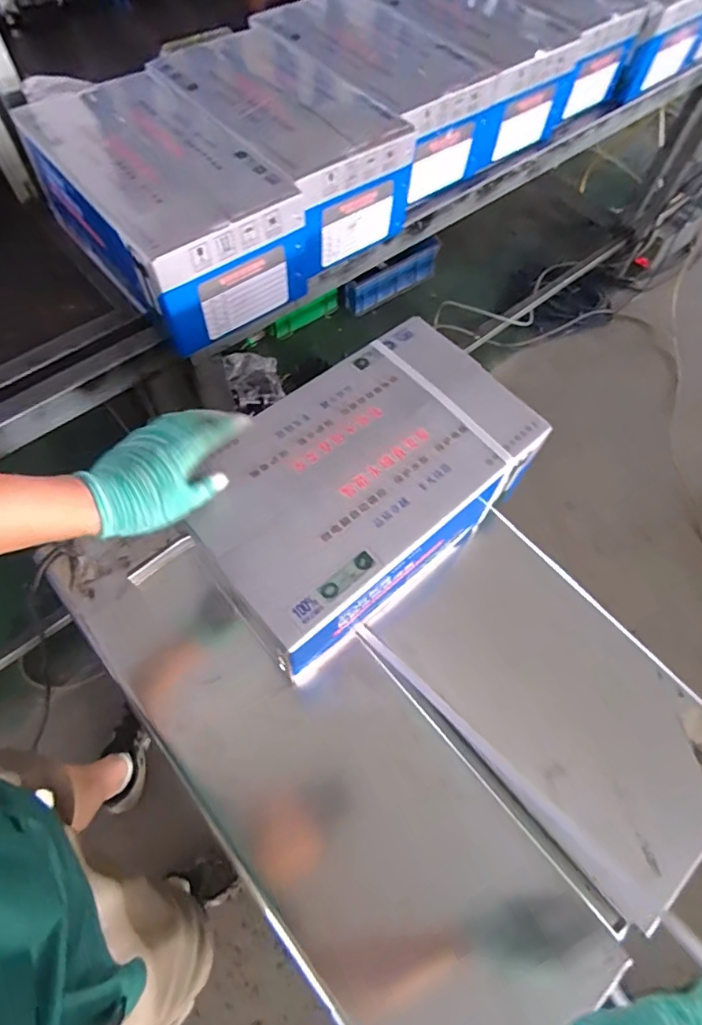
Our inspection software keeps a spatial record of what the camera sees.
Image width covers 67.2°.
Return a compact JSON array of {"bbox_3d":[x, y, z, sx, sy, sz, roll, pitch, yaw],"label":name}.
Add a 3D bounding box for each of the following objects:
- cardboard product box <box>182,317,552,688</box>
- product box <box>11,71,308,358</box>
[{"bbox_3d":[0.011,-0.019,0.659,0.387,0.199,0.235,-38,72,-18],"label":"cardboard product box"},{"bbox_3d":[-0.285,-0.467,0.800,0.242,0.162,0.402,-36,70,-19],"label":"product box"}]

